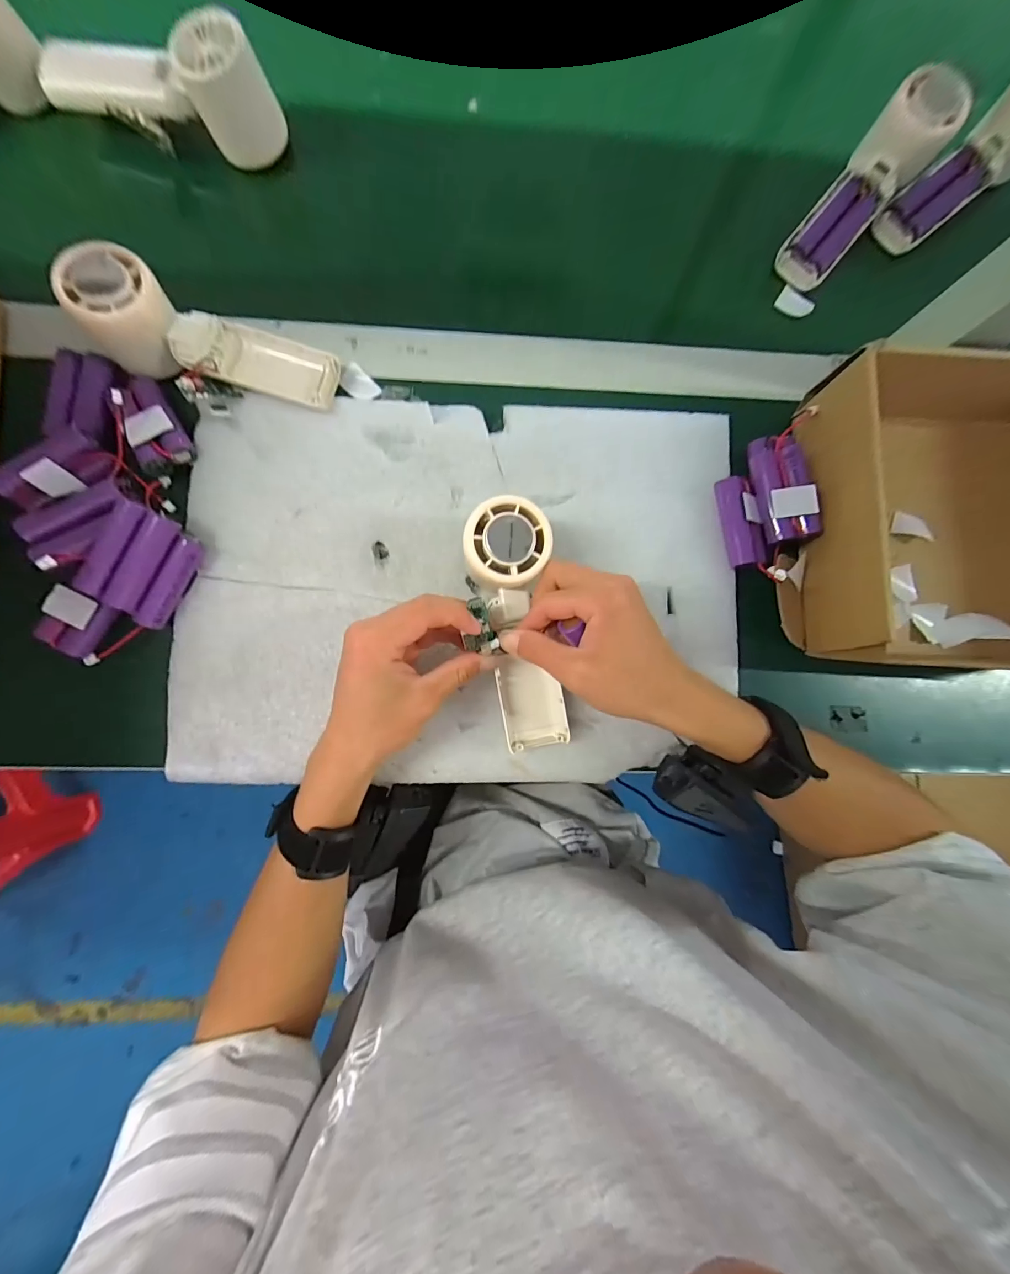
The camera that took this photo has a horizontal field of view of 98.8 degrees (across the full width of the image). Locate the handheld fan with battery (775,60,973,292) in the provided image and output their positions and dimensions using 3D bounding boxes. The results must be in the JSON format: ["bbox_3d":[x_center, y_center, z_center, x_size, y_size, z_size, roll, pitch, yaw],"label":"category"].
[{"bbox_3d":[0.294,-0.366,0.355,0.052,0.031,0.167,39,100,-2],"label":"handheld fan with battery"}]

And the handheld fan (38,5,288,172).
[{"bbox_3d":[-0.256,-0.405,0.320,0.162,0.058,0.052,0,86,-4],"label":"handheld fan"}]

